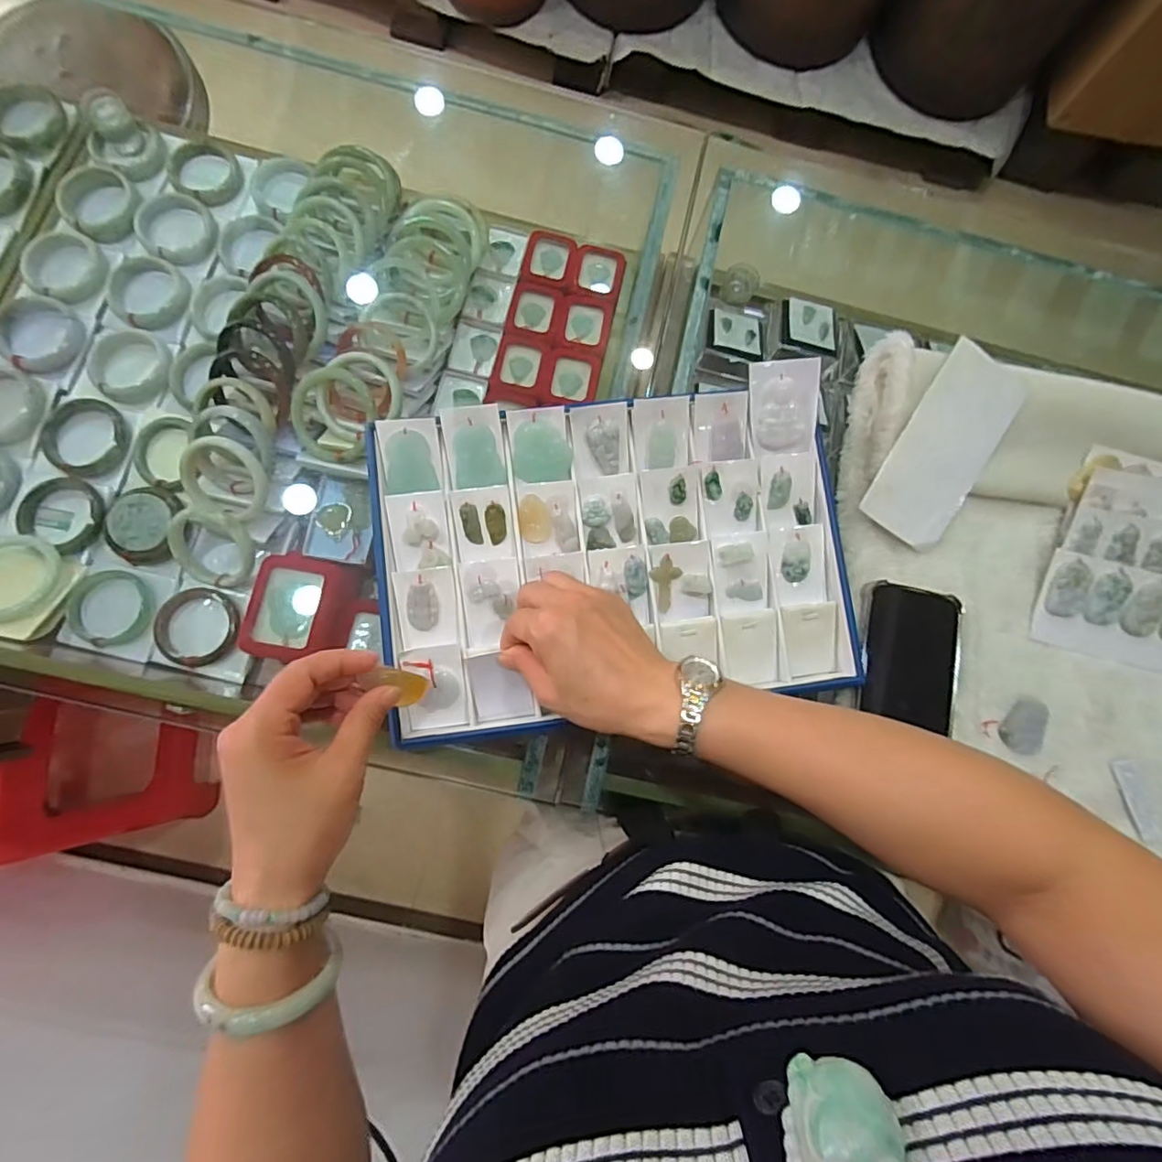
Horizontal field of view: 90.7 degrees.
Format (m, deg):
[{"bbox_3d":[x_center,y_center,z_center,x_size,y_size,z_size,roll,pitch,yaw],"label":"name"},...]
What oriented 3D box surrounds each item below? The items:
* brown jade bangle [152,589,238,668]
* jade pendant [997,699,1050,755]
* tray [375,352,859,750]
[{"bbox_3d":[-0.332,0.040,0.496,0.069,0.008,0.068,1,83,-5],"label":"brown jade bangle"},{"bbox_3d":[0.358,0.117,0.462,0.038,0.005,0.045,19,82,-3],"label":"jade pendant"},{"bbox_3d":[0.026,-0.020,0.433,0.340,0.029,0.236,-8,84,-6],"label":"tray"}]

